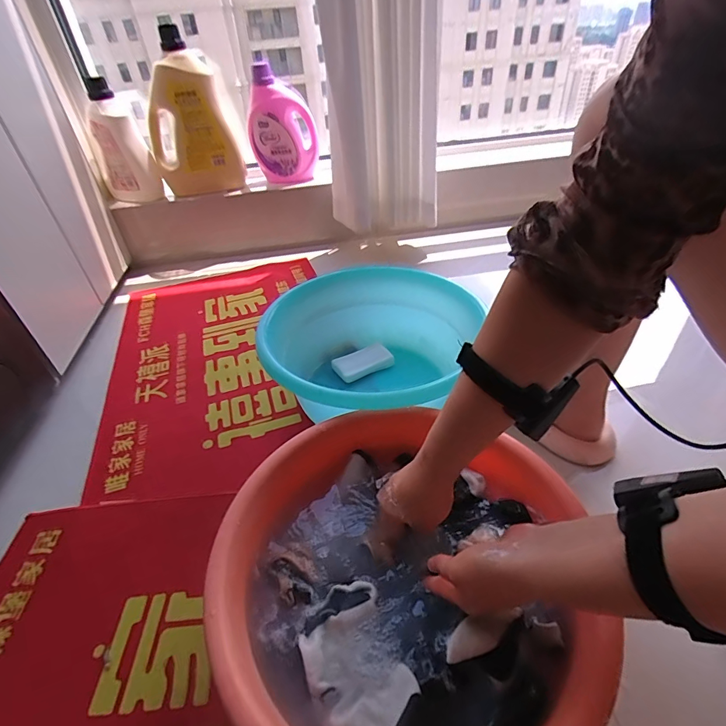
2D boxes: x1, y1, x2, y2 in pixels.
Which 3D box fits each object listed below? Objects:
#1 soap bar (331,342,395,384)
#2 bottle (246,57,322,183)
[{"bbox_3d":[-0.002,-0.004,0.807,0.117,0.018,0.071,-21,40,-17],"label":"soap bar"},{"bbox_3d":[-0.230,-0.677,1.179,0.184,0.286,0.092,-8,40,-3],"label":"bottle"}]

